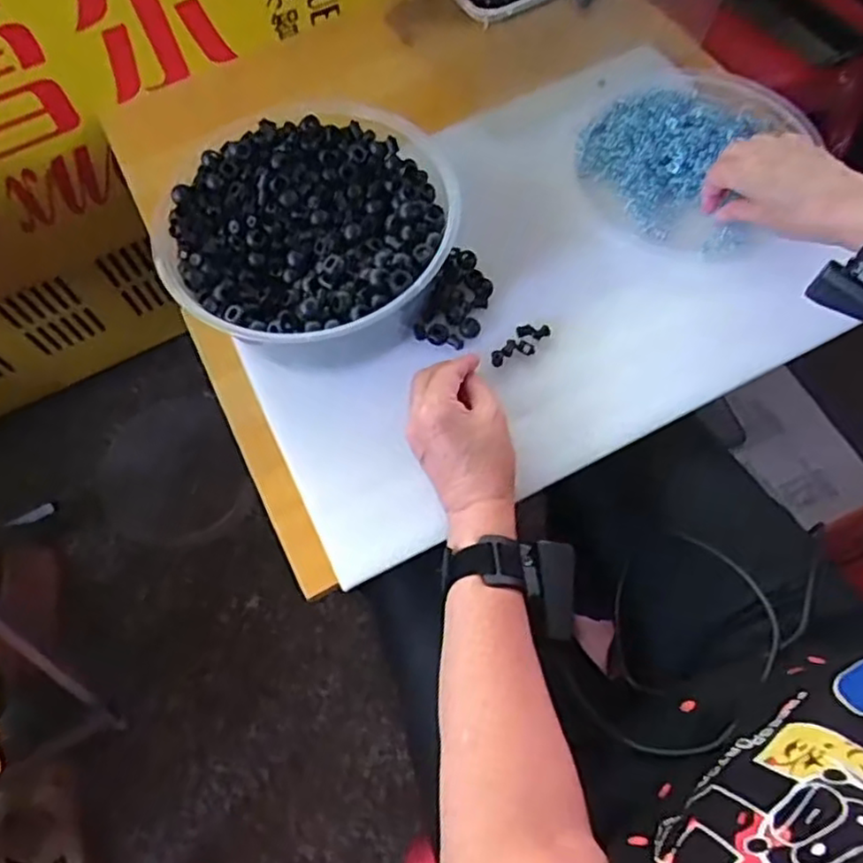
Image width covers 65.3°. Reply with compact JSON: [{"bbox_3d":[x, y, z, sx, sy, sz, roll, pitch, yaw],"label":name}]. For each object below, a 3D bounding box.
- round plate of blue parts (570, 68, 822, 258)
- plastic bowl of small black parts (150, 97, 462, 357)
[{"bbox_3d":[0.225,-0.256,0.608,0.172,0.032,0.193,21,68,12],"label":"round plate of blue parts"},{"bbox_3d":[-0.099,-0.161,0.574,0.238,0.091,0.223,-1,65,3],"label":"plastic bowl of small black parts"}]

